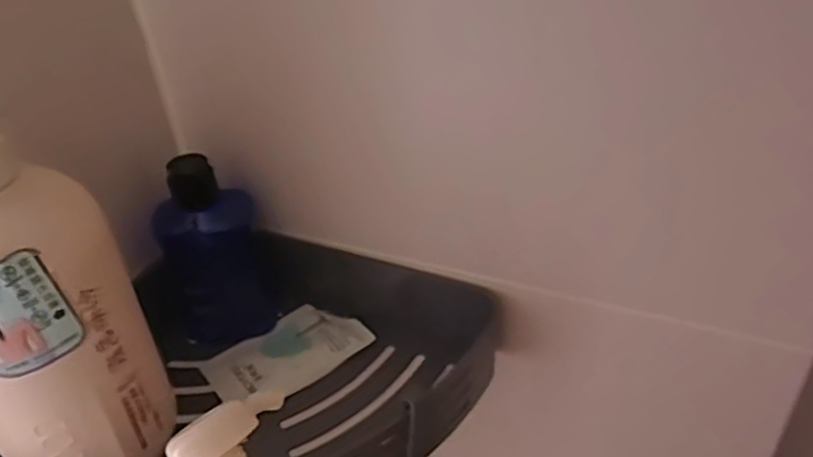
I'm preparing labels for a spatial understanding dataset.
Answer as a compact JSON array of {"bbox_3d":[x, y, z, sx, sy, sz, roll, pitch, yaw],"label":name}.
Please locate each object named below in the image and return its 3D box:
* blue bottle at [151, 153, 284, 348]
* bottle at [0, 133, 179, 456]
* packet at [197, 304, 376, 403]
[{"bbox_3d":[-0.124,0.011,0.449,0.061,0.129,0.044,-8,37,-6],"label":"blue bottle"},{"bbox_3d":[-0.164,0.030,0.299,0.064,0.232,0.063,0,37,6],"label":"bottle"},{"bbox_3d":[-0.078,0.081,0.455,0.098,0.007,0.059,-29,44,-29],"label":"packet"}]

